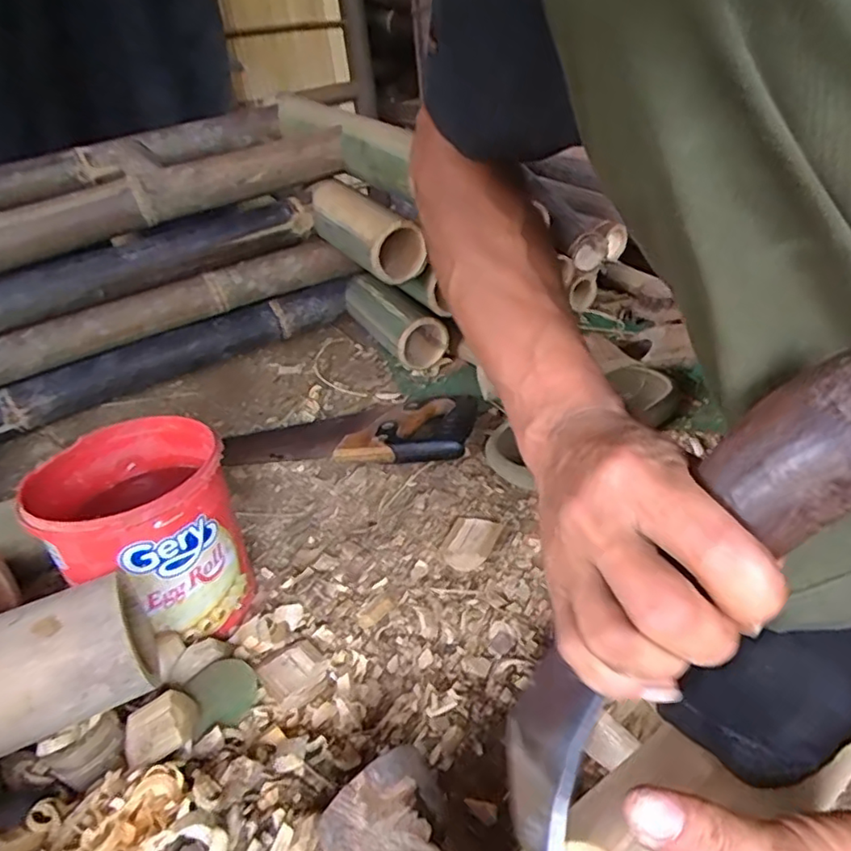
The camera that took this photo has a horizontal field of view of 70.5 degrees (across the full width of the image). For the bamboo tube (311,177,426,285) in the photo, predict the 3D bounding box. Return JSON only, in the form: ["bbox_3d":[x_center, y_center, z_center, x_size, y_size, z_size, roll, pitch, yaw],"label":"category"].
[{"bbox_3d":[-0.087,-0.260,0.770,0.072,0.080,0.212,-26,53,-26],"label":"bamboo tube"}]

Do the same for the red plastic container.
[{"bbox_3d":[-0.224,0.093,0.501,0.136,0.155,0.136,-5,34,3],"label":"red plastic container"}]

